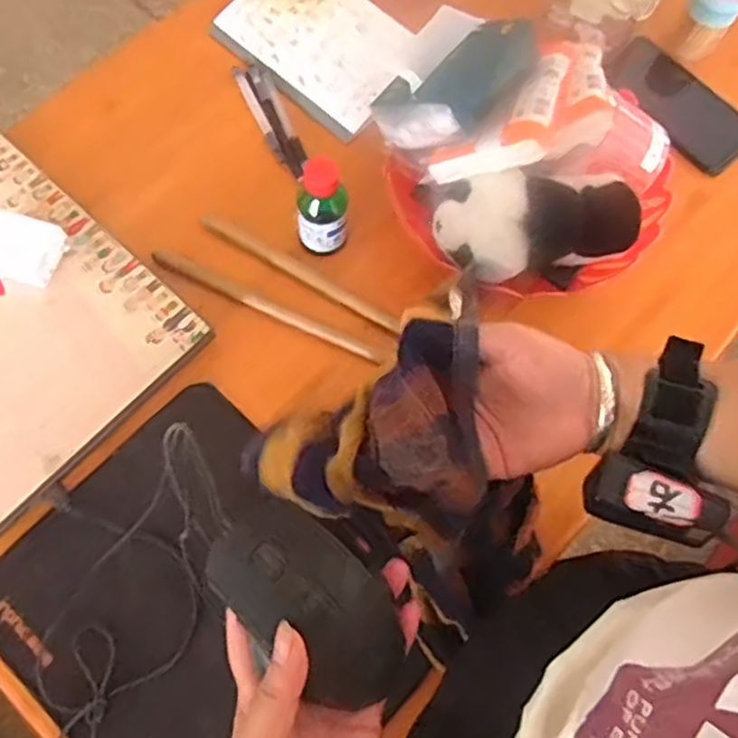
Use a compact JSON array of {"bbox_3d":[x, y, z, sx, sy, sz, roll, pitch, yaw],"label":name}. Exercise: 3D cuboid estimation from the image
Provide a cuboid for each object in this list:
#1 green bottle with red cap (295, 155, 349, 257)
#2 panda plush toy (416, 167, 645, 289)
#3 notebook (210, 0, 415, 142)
[{"bbox_3d":[-0.039,-0.137,0.600,0.042,0.085,0.039,-3,71,-3],"label":"green bottle with red cap"},{"bbox_3d":[0.124,-0.110,0.561,0.160,0.071,0.071,1,71,-2],"label":"panda plush toy"},{"bbox_3d":[-0.052,-0.334,0.717,0.185,0.021,0.145,36,74,10],"label":"notebook"}]

